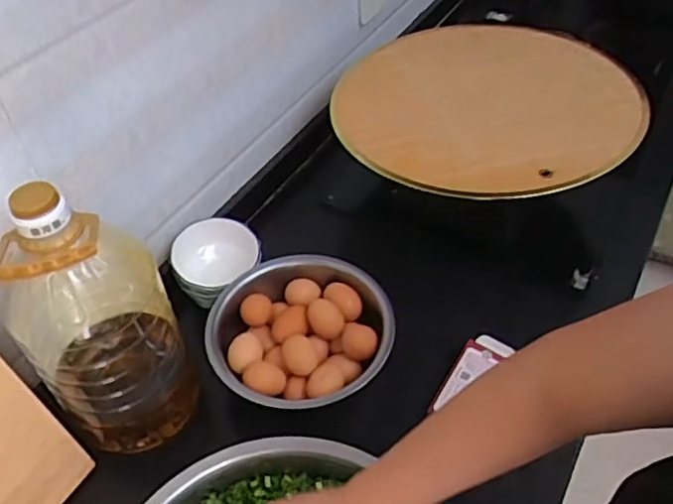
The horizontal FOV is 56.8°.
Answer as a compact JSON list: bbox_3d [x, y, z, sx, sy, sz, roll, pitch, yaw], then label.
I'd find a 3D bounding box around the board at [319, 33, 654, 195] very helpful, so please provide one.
[{"bbox_3d":[0.220,-0.223,0.926,0.429,0.026,0.391,8,47,12],"label":"board"}]

